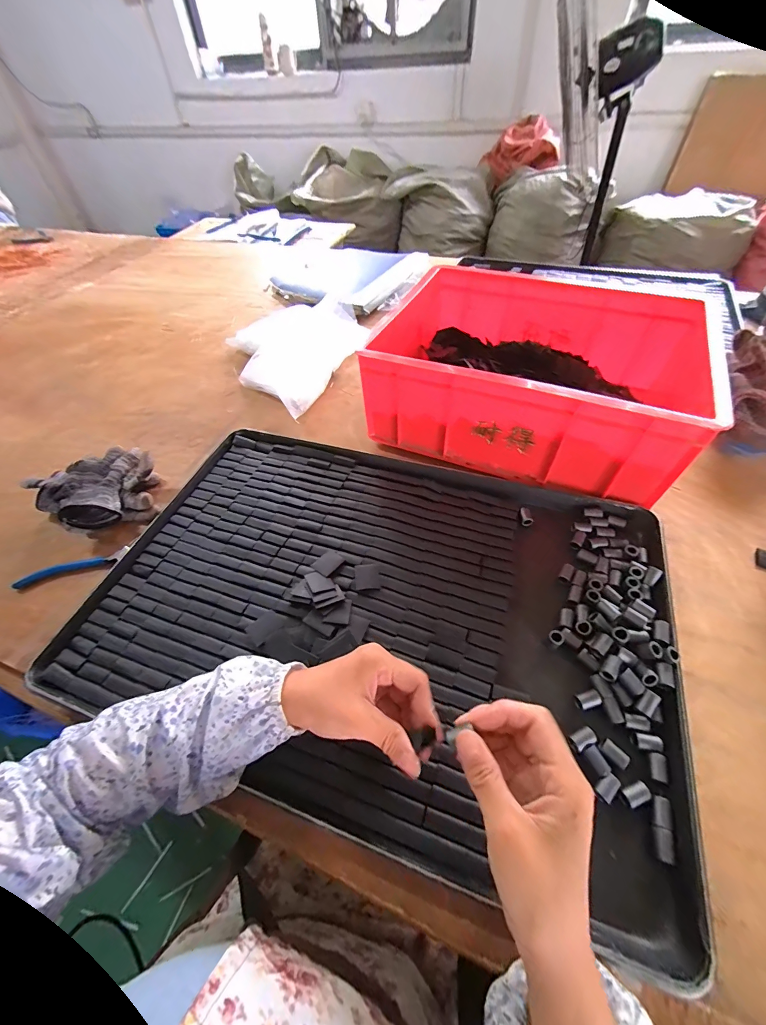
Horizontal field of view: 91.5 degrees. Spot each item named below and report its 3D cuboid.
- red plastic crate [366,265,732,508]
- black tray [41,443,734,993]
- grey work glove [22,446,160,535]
[{"bbox_3d":[0.218,-0.196,0.540,0.411,0.144,0.296,18,55,17],"label":"red plastic crate"},{"bbox_3d":[-0.004,0.085,0.415,0.602,0.029,0.402,13,51,14],"label":"black tray"},{"bbox_3d":[-0.378,-0.036,0.515,0.167,0.051,0.143,25,57,21],"label":"grey work glove"}]

